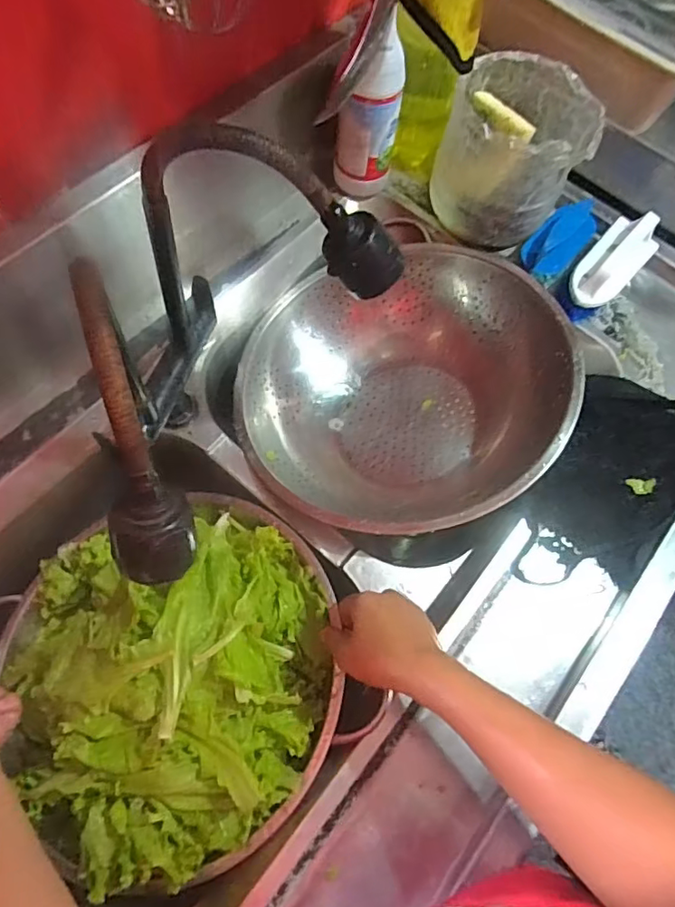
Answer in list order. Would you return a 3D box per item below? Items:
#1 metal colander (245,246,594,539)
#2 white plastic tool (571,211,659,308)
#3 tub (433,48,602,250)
[{"bbox_3d":[0.065,-0.065,0.635,0.340,0.156,0.335,2,66,-5],"label":"metal colander"},{"bbox_3d":[0.314,-0.221,0.644,0.057,0.041,0.142,41,69,12],"label":"white plastic tool"},{"bbox_3d":[0.197,-0.339,0.648,0.151,0.142,0.142,2,66,-5],"label":"tub"}]

